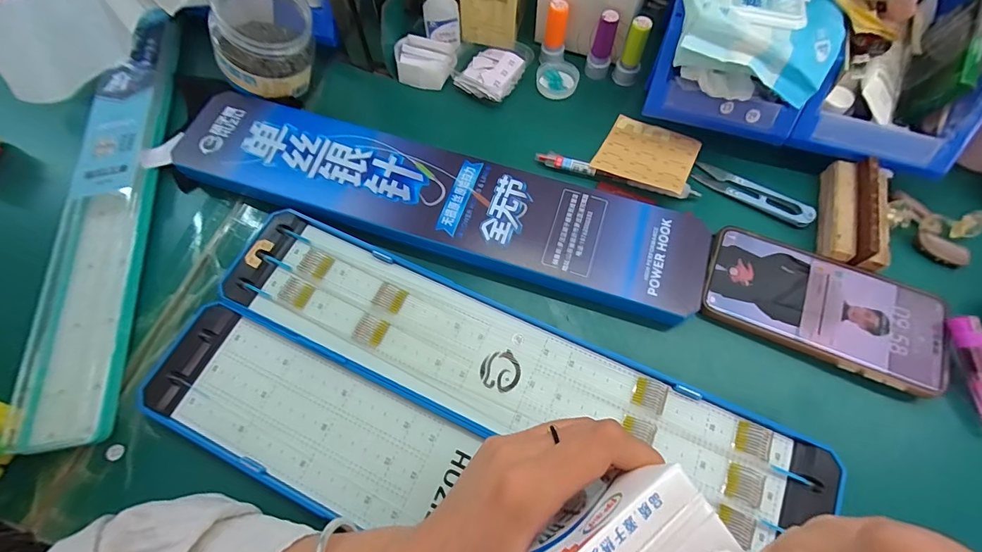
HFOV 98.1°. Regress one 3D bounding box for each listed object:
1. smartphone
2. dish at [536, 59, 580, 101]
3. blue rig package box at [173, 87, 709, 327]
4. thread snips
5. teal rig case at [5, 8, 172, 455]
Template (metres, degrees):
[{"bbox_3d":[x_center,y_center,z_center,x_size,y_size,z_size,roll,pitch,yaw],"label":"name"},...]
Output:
[{"bbox_3d":[0.245,0.022,0.315,0.162,0.010,0.080,22,69,10],"label":"smartphone"},{"bbox_3d":[0.064,-0.193,0.419,0.040,0.017,0.035,26,70,11],"label":"dish"},{"bbox_3d":[-0.050,-0.068,0.354,0.439,0.016,0.097,17,71,7],"label":"blue rig package box"},{"bbox_3d":[0.223,-0.071,0.363,0.097,0.010,0.025,30,71,12],"label":"thread snips"},{"bbox_3d":[-0.326,-0.070,0.361,0.062,0.016,0.399,-8,67,-3],"label":"teal rig case"}]

